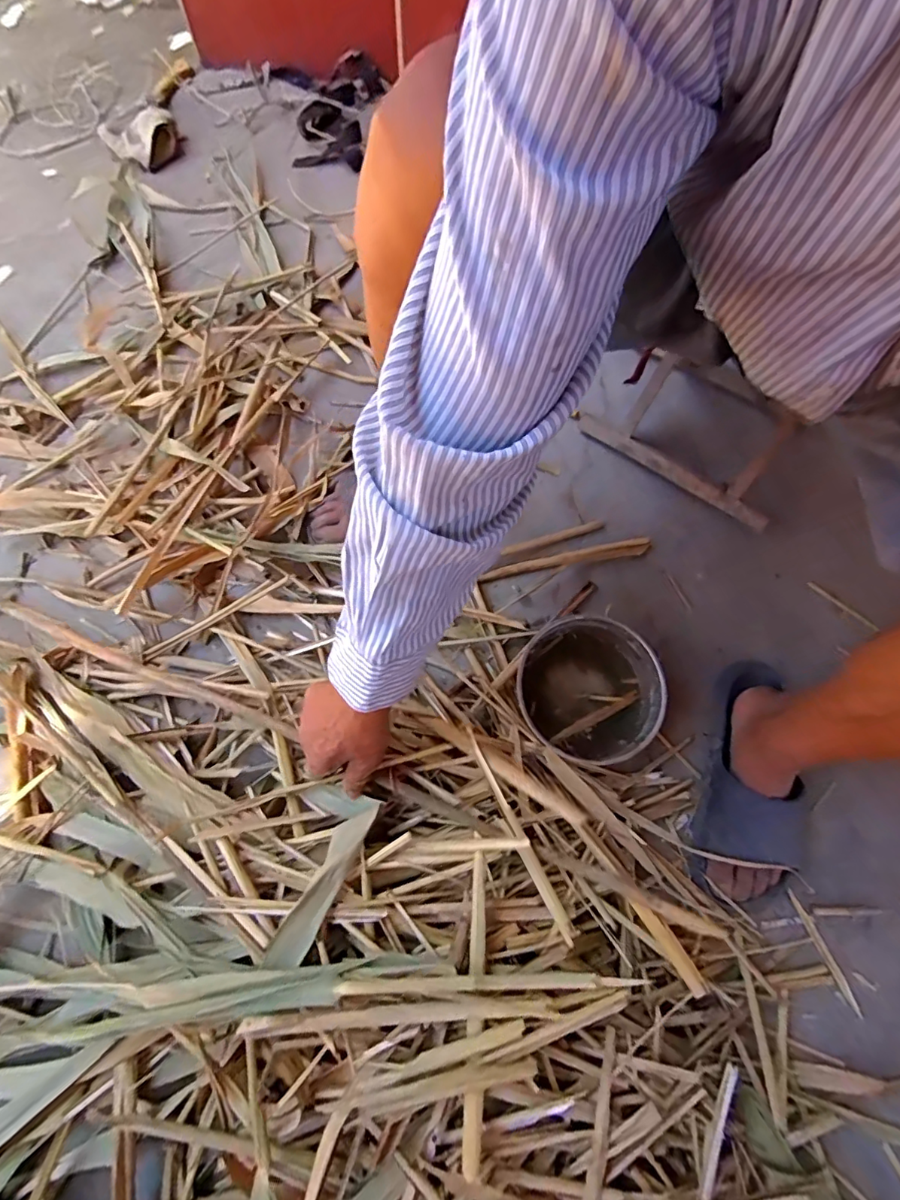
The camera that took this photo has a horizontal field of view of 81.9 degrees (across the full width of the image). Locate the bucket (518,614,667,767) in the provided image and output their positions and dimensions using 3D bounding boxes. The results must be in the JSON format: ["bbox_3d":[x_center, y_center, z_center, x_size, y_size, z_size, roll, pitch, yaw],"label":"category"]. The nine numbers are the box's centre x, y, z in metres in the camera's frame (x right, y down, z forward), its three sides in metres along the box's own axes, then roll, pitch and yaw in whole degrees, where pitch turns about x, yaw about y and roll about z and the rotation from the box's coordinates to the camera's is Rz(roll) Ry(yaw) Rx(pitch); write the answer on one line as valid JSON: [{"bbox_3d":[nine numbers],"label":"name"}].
[{"bbox_3d":[0.157,0.106,0.606,0.160,0.066,0.161,0,72,-1],"label":"bucket"}]

